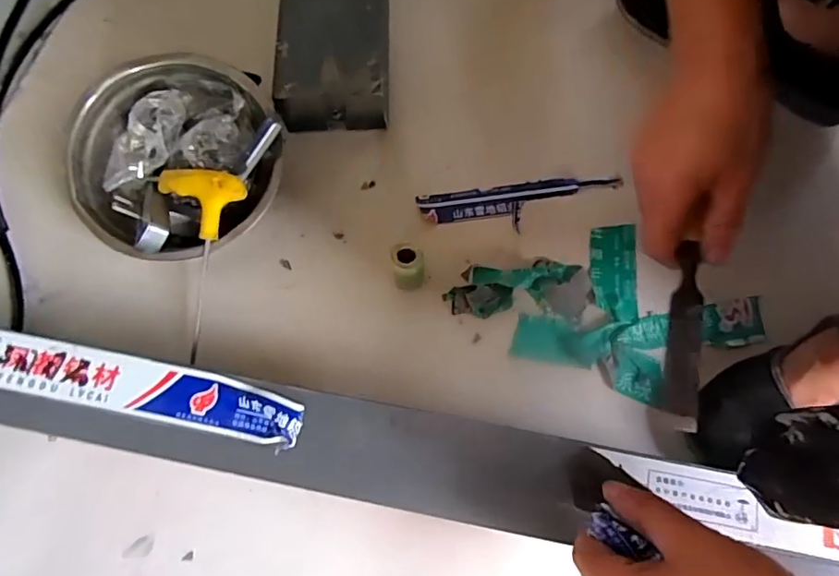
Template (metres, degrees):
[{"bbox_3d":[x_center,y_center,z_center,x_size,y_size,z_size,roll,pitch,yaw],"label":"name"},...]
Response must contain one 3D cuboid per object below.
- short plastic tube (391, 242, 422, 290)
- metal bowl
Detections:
[{"bbox_3d":[-0.010,-0.017,0.449,0.026,0.054,0.028,-7,72,-1],"label":"short plastic tube"},{"bbox_3d":[-0.212,-0.107,0.470,0.170,0.078,0.174,0,72,1],"label":"metal bowl"}]

